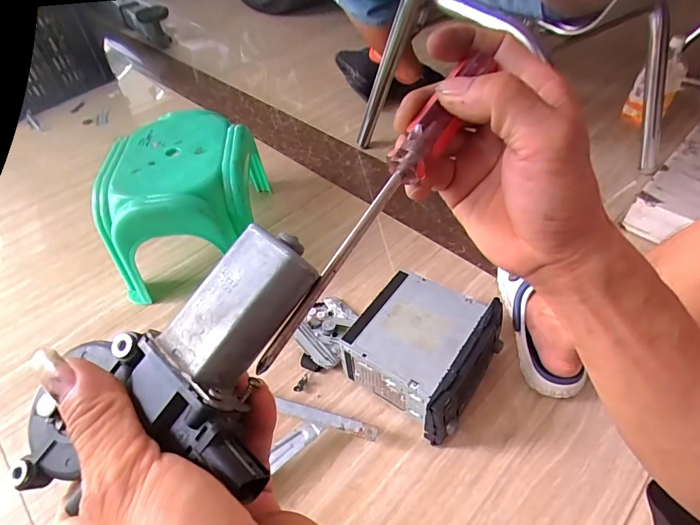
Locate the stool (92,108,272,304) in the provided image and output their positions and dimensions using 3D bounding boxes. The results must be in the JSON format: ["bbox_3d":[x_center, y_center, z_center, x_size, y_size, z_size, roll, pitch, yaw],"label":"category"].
[{"bbox_3d":[-0.297,-0.111,0.786,0.263,0.213,0.273,-9,48,-5],"label":"stool"}]

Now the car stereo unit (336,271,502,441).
[{"bbox_3d":[0.107,0.136,0.646,0.188,0.117,0.194,26,54,25],"label":"car stereo unit"}]

